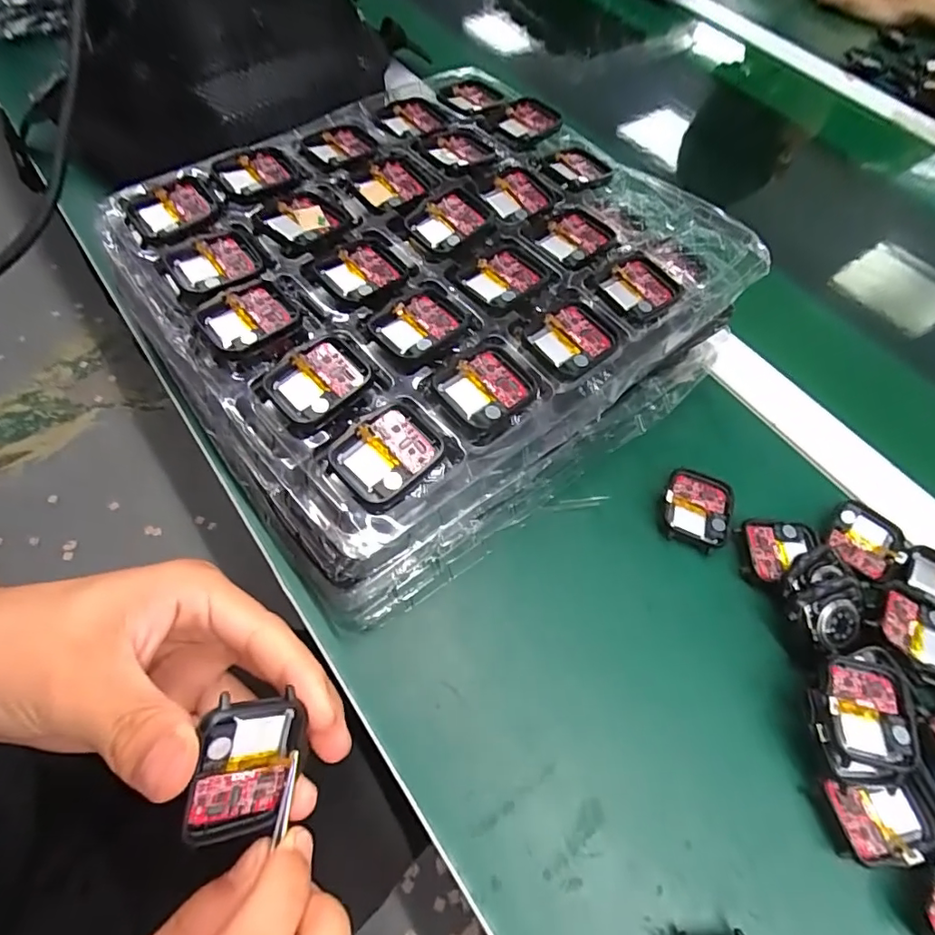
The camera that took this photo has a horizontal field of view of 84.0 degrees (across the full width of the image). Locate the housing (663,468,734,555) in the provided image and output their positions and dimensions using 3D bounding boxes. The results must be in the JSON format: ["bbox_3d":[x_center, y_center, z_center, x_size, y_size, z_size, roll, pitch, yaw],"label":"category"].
[{"bbox_3d":[0.132,0.023,0.298,0.038,0.008,0.047,20,62,7],"label":"housing"}]

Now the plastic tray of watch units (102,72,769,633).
[{"bbox_3d":[-0.020,-0.105,0.319,0.307,0.083,0.274,-38,70,-21],"label":"plastic tray of watch units"}]

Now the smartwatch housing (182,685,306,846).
[{"bbox_3d":[-0.074,0.102,0.176,0.005,0.035,0.046,8,84,48],"label":"smartwatch housing"}]

